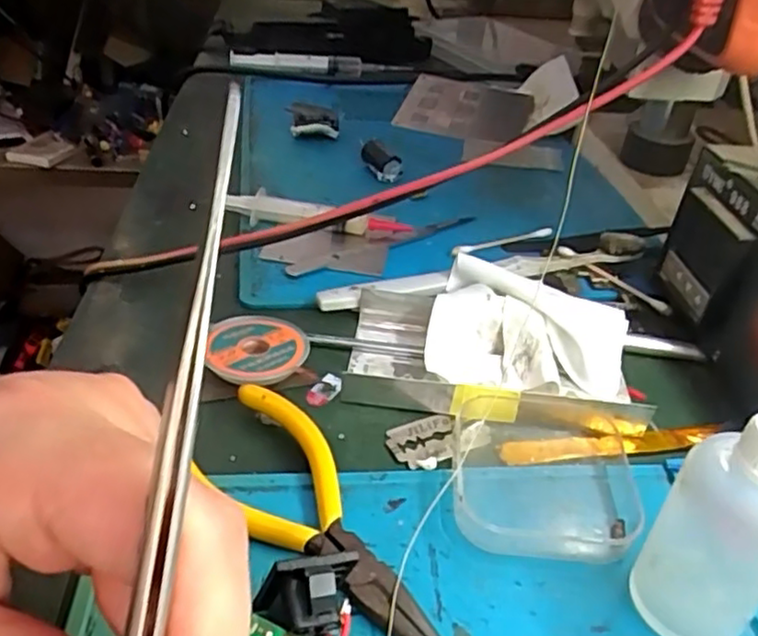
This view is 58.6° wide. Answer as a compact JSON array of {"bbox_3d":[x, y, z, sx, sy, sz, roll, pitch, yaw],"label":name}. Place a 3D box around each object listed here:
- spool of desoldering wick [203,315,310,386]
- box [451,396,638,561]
[{"bbox_3d":[-0.053,0.016,0.294,0.043,0.011,0.044,3,36,-2],"label":"spool of desoldering wick"},{"bbox_3d":[0.061,0.056,0.248,0.067,0.016,0.067,8,36,5],"label":"box"}]

